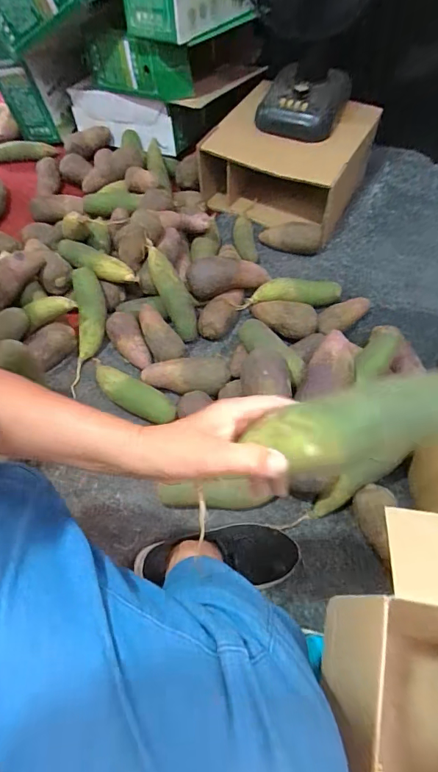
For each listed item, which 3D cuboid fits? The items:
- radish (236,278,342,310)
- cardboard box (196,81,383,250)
[{"bbox_3d":[0.154,-0.199,0.907,0.223,0.070,0.047,-4,58,-2],"label":"radish"},{"bbox_3d":[0.165,-0.570,1.071,0.369,0.206,0.341,24,62,15],"label":"cardboard box"}]

